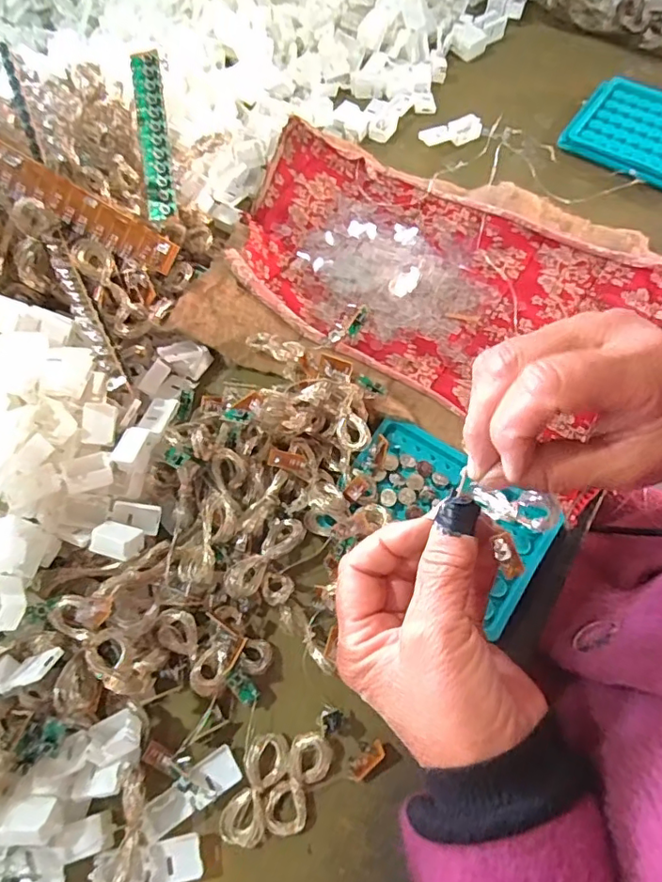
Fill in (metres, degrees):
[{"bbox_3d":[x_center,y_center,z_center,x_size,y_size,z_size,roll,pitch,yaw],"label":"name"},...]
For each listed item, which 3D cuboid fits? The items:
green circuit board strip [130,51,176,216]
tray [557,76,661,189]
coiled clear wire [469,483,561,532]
[{"bbox_3d":[-0.127,-0.217,0.391,0.021,0.012,0.121,-8,89,-1],"label":"green circuit board strip"},{"bbox_3d":[0.278,-0.259,0.466,0.136,0.016,0.095,34,73,15],"label":"tray"},{"bbox_3d":[0.092,0.033,0.277,0.045,0.009,0.015,13,66,35],"label":"coiled clear wire"}]

